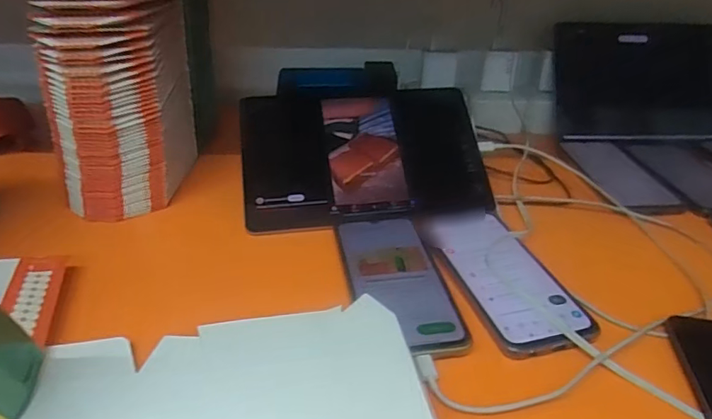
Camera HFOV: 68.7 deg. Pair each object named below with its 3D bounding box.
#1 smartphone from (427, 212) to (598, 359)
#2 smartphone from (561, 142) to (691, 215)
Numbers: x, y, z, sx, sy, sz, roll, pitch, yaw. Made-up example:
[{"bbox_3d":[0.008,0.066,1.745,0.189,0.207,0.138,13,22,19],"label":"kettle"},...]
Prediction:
[{"bbox_3d":[0.124,0.051,0.445,0.084,0.005,0.170,-9,36,-15],"label":"smartphone"},{"bbox_3d":[0.318,-0.044,0.626,0.068,0.016,0.166,-5,35,-9],"label":"smartphone"}]

